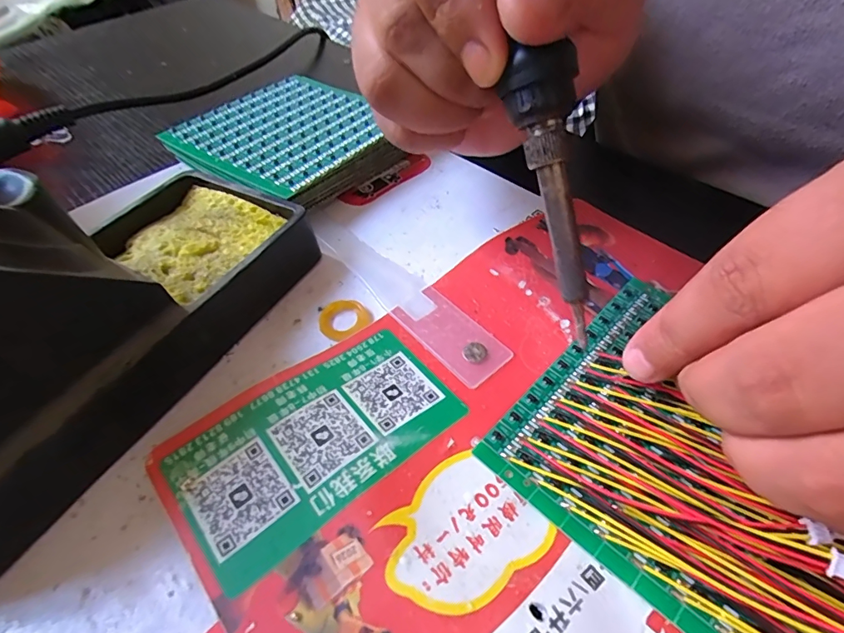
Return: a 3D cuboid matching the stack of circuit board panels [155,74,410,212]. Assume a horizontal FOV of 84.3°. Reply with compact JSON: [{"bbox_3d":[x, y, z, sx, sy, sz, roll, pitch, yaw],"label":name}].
[{"bbox_3d":[-0.065,-0.090,0.245,0.102,0.023,0.094,32,57,27],"label":"stack of circuit board panels"}]

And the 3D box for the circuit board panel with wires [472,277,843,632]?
[{"bbox_3d":[0.104,0.049,0.111,0.164,0.018,0.089,27,56,31],"label":"circuit board panel with wires"}]

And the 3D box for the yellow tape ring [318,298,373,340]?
[{"bbox_3d":[-0.029,0.001,0.174,0.019,0.004,0.018,-3,49,3],"label":"yellow tape ring"}]

